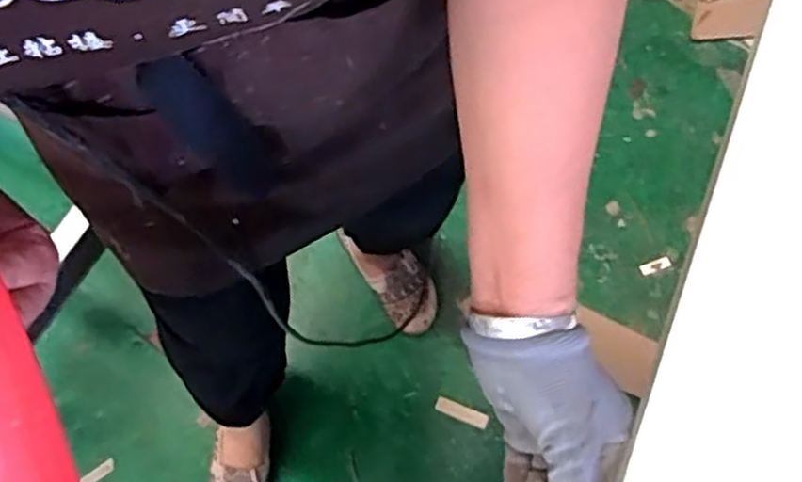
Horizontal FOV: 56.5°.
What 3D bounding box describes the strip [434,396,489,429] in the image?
[{"bbox_3d":[0.098,0.278,1.209,0.089,0.010,0.024,21,73,8],"label":"strip"}]

